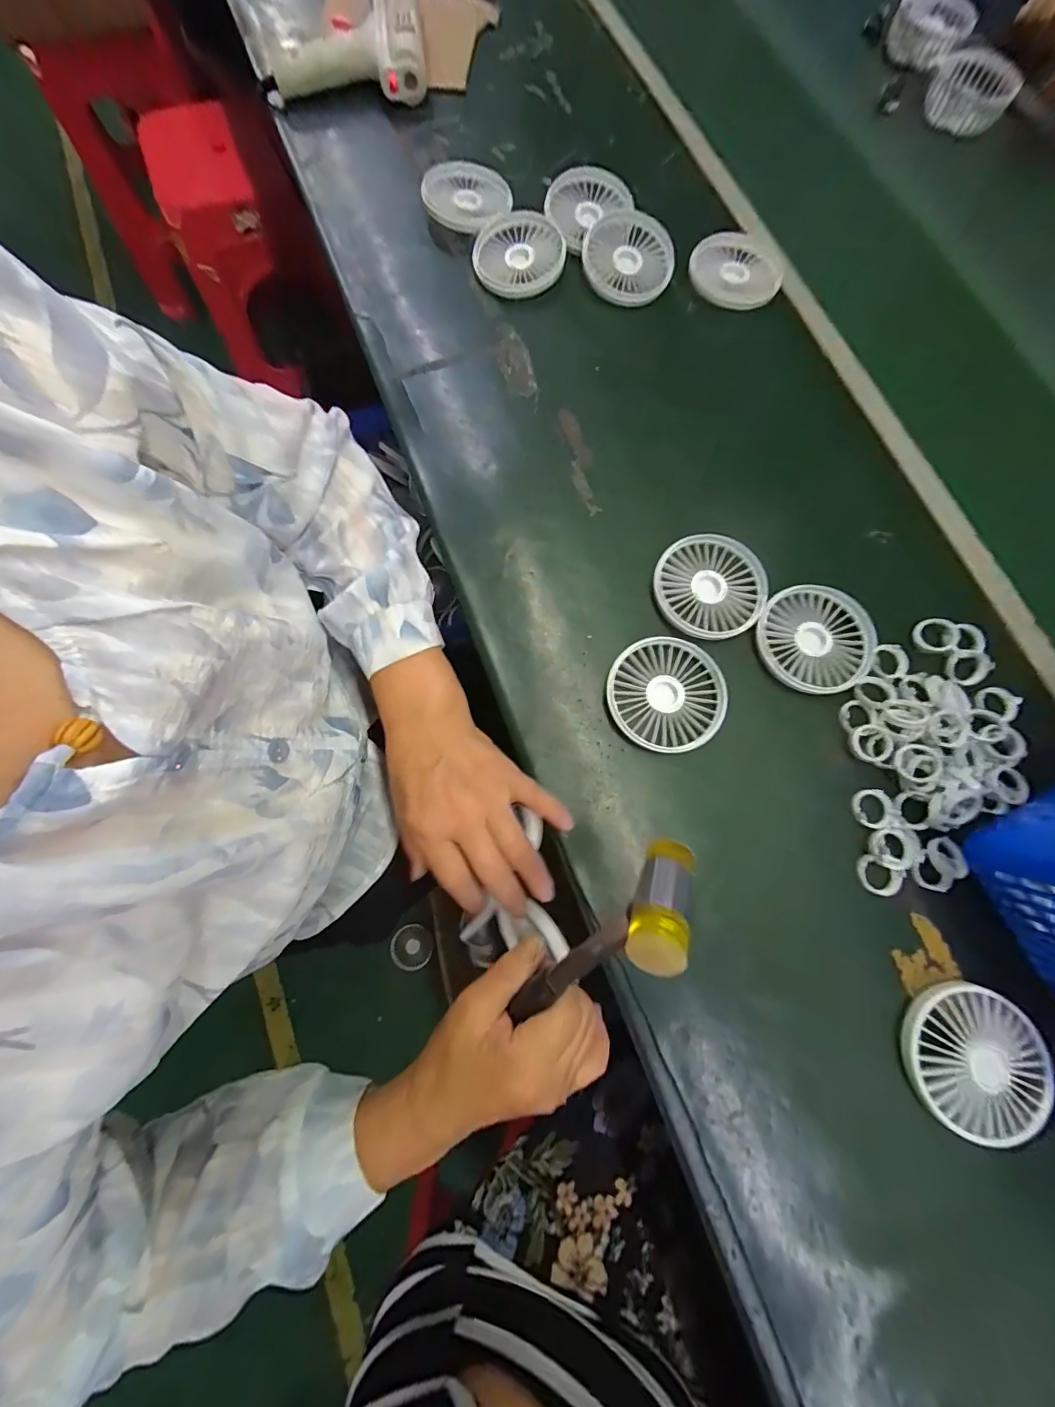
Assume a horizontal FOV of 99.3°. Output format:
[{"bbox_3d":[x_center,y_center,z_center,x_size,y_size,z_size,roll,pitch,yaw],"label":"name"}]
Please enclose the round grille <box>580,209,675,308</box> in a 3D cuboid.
[{"bbox_3d":[0.099,-0.438,0.440,0.091,0.015,0.091,0,84,0],"label":"round grille"}]

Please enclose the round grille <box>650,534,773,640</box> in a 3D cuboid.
[{"bbox_3d":[0.146,-0.092,0.355,0.088,0.007,0.085,0,77,-1],"label":"round grille"}]

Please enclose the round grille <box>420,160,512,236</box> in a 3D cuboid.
[{"bbox_3d":[-0.060,-0.509,0.447,0.083,0.022,0.083,0,77,-1],"label":"round grille"}]

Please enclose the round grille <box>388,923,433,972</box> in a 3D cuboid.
[{"bbox_3d":[-0.249,0.523,0.961,0.088,0.014,0.087,0,77,-1],"label":"round grille"}]

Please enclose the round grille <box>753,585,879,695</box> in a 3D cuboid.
[{"bbox_3d":[0.226,-0.050,0.350,0.088,0.007,0.086,0,77,-1],"label":"round grille"}]

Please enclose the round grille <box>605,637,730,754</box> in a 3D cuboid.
[{"bbox_3d":[0.105,-0.007,0.336,0.088,0.011,0.084,0,77,-1],"label":"round grille"}]

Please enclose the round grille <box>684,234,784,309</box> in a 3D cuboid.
[{"bbox_3d":[0.206,-0.426,0.441,0.097,0.012,0.089,1,76,-4],"label":"round grille"}]

